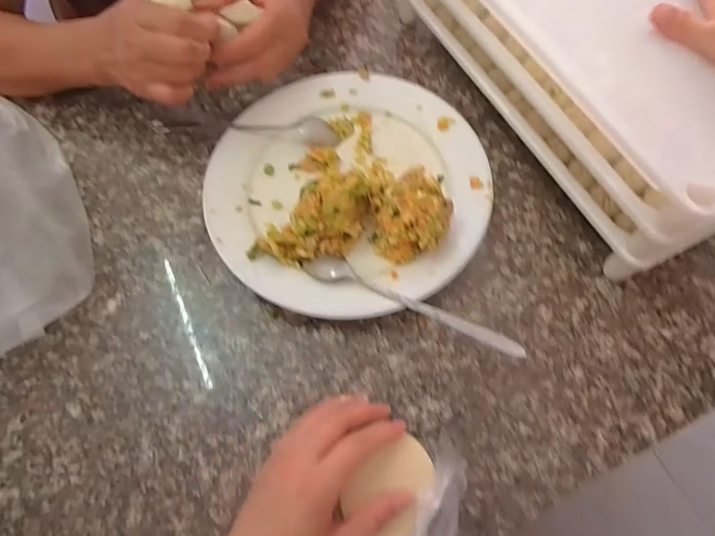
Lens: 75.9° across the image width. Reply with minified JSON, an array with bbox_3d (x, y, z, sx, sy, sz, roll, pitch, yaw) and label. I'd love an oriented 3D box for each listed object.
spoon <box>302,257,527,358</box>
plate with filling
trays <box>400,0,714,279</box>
[{"bbox_3d":[0.039,0.025,0.356,0.177,0.036,0.021,24,72,8],"label":"spoon"},{"bbox_3d":[-0.009,-0.084,0.393,0.238,0.057,0.235,-1,66,2],"label":"plate with filling"},{"bbox_3d":[0.227,-0.209,0.395,0.231,0.102,0.359,-25,73,-9],"label":"trays"}]

